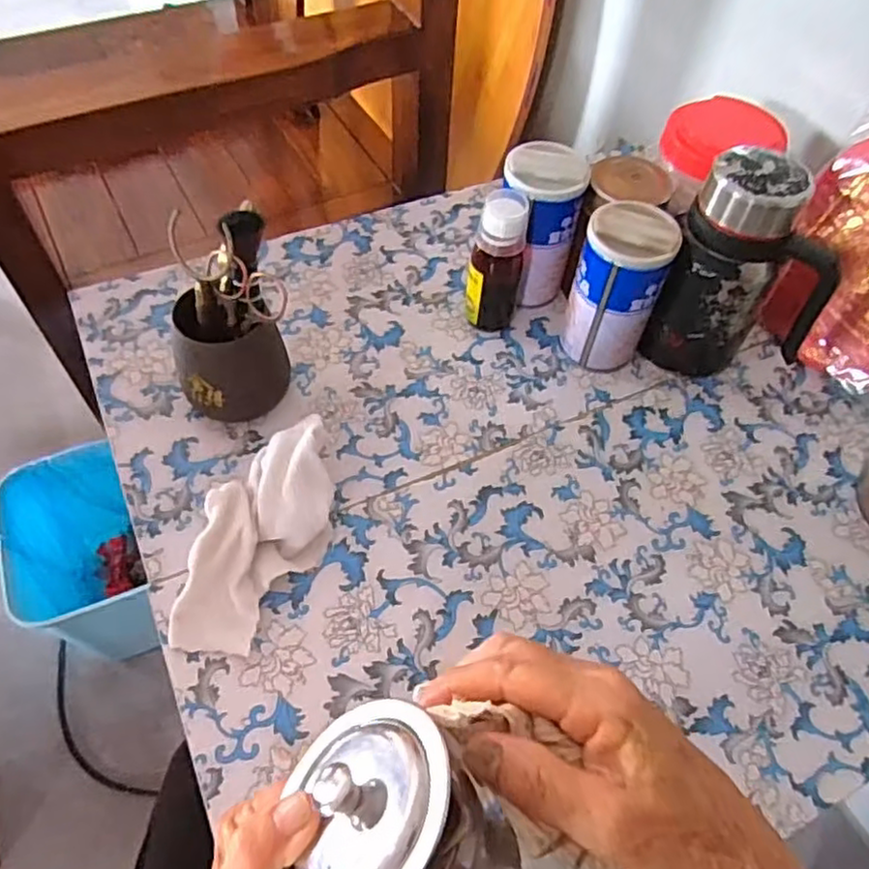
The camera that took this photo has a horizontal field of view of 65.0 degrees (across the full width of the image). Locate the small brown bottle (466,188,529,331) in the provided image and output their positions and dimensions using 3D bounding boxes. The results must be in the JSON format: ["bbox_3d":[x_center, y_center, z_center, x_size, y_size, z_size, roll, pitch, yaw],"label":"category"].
[{"bbox_3d":[0.050,-0.132,0.546,0.040,0.118,0.046,12,55,5],"label":"small brown bottle"}]

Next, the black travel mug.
[{"bbox_3d":[0.234,-0.118,0.519,0.111,0.167,0.070,16,56,7],"label":"black travel mug"}]

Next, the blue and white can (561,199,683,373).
[{"bbox_3d":[0.140,-0.110,0.532,0.063,0.127,0.058,2,55,-3],"label":"blue and white can"}]

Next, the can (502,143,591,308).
[{"bbox_3d":[0.085,-0.165,0.564,0.062,0.129,0.074,-19,59,-16],"label":"can"}]

